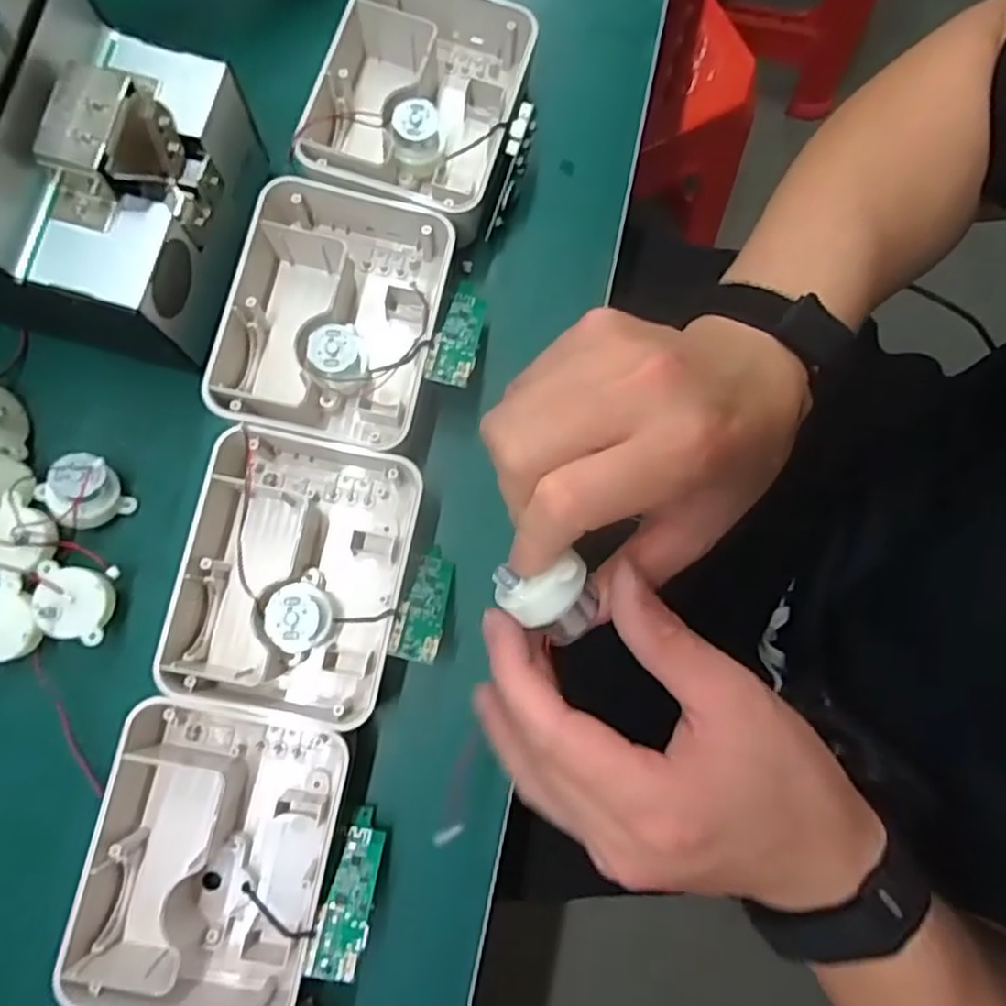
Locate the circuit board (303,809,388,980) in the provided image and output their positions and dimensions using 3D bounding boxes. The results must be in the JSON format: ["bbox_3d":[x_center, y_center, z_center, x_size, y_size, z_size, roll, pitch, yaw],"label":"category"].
[{"bbox_3d":[-0.068,0.175,0.325,0.021,0.006,0.071,11,47,1],"label":"circuit board"}]

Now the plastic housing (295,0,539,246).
[{"bbox_3d":[-0.047,-0.212,0.386,0.105,0.043,0.128,16,81,1],"label":"plastic housing"}]

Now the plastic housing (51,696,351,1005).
[{"bbox_3d":[-0.134,0.156,0.322,0.108,0.040,0.124,10,81,0],"label":"plastic housing"}]

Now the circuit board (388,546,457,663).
[{"bbox_3d":[-0.037,0.048,0.347,0.022,0.007,0.065,23,43,-7],"label":"circuit board"}]

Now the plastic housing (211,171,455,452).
[{"bbox_3d":[-0.085,-0.095,0.365,0.104,0.044,0.124,5,81,-1],"label":"plastic housing"}]

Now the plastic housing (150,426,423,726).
[{"bbox_3d":[-0.101,0.031,0.344,0.102,0.038,0.134,7,81,-1],"label":"plastic housing"}]

